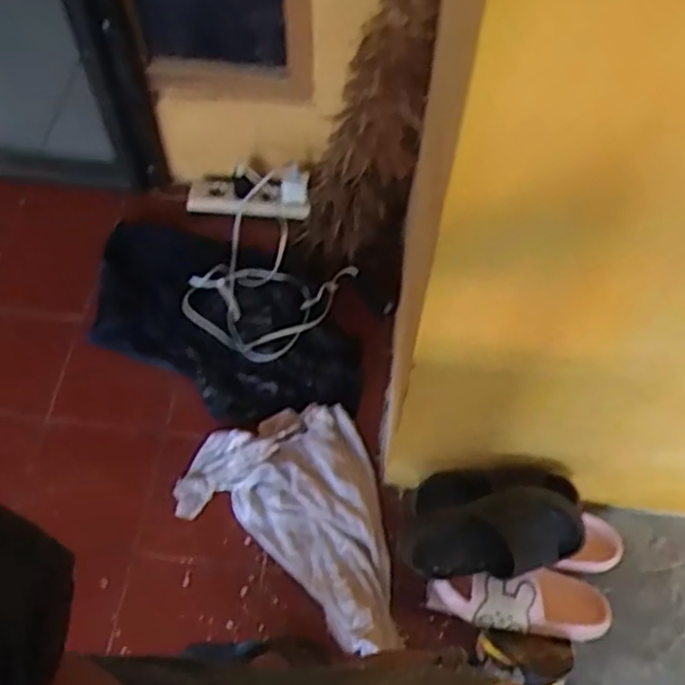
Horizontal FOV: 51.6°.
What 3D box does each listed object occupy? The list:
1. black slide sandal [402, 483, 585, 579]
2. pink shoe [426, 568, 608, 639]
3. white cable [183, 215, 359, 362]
[{"bbox_3d":[0.199,0.262,0.949,0.230,0.075,0.102,-15,59,12],"label":"black slide sandal"},{"bbox_3d":[0.249,0.359,0.988,0.251,0.092,0.089,5,60,2],"label":"pink shoe"},{"bbox_3d":[-0.136,-0.114,1.332,0.266,0.058,0.286,0,60,-1],"label":"white cable"}]

